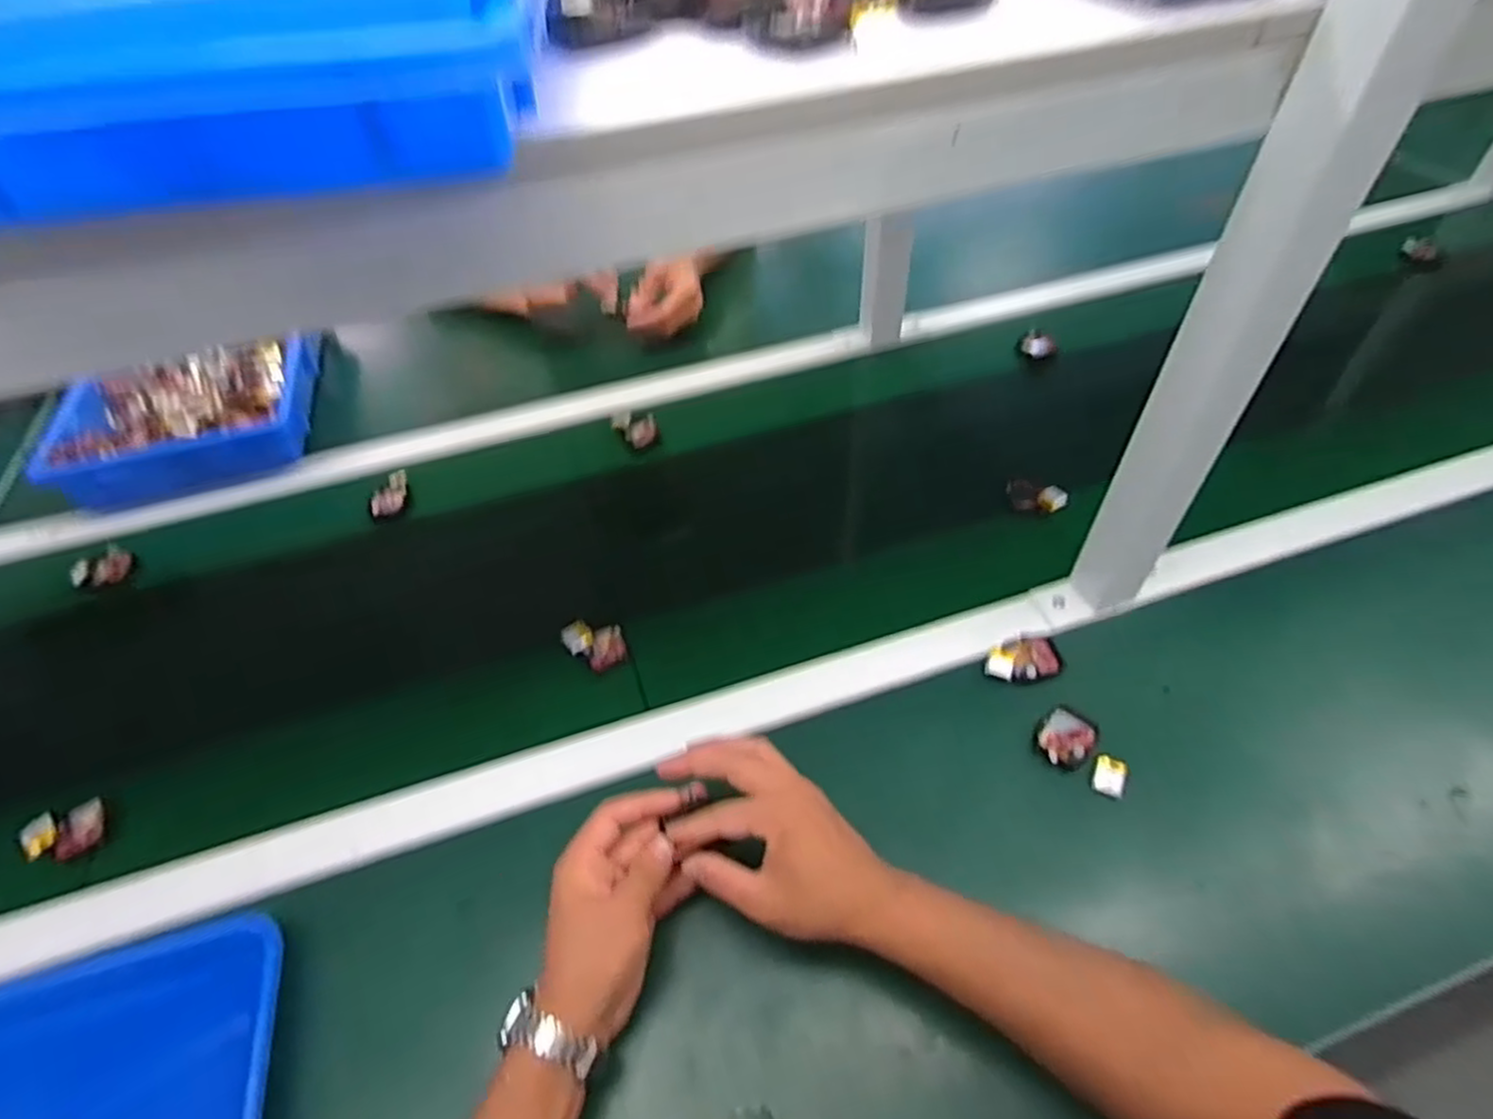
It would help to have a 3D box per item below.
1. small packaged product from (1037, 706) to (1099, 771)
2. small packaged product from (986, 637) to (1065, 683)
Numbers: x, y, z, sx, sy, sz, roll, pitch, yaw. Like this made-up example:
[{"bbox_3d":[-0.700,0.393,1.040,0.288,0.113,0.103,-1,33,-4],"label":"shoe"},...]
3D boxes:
[{"bbox_3d":[0.238,0.134,0.544,0.044,0.011,0.038,-38,57,-26],"label":"small packaged product"},{"bbox_3d":[0.222,0.081,0.584,0.062,0.010,0.034,-13,50,-8],"label":"small packaged product"}]

